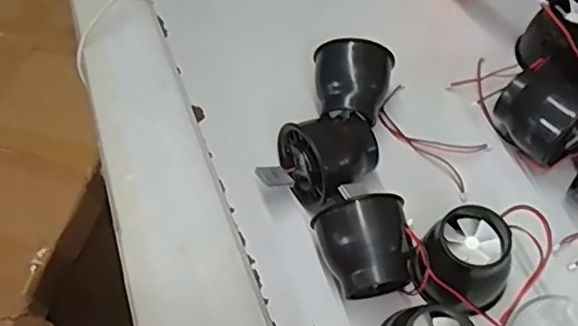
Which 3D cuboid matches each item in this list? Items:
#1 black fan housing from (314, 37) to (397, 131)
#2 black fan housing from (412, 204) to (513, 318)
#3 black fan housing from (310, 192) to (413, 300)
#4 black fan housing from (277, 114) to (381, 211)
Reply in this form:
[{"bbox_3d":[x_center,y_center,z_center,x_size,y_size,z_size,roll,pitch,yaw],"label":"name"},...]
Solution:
[{"bbox_3d":[0.048,-0.055,0.425,0.056,0.054,0.048,-3,57,1],"label":"black fan housing"},{"bbox_3d":[0.101,0.056,0.352,0.051,0.042,0.051,20,61,15],"label":"black fan housing"},{"bbox_3d":[0.047,0.054,0.357,0.053,0.058,0.049,-10,58,-3],"label":"black fan housing"},{"bbox_3d":[0.031,-0.001,0.401,0.067,0.054,0.056,-23,59,-11],"label":"black fan housing"}]

